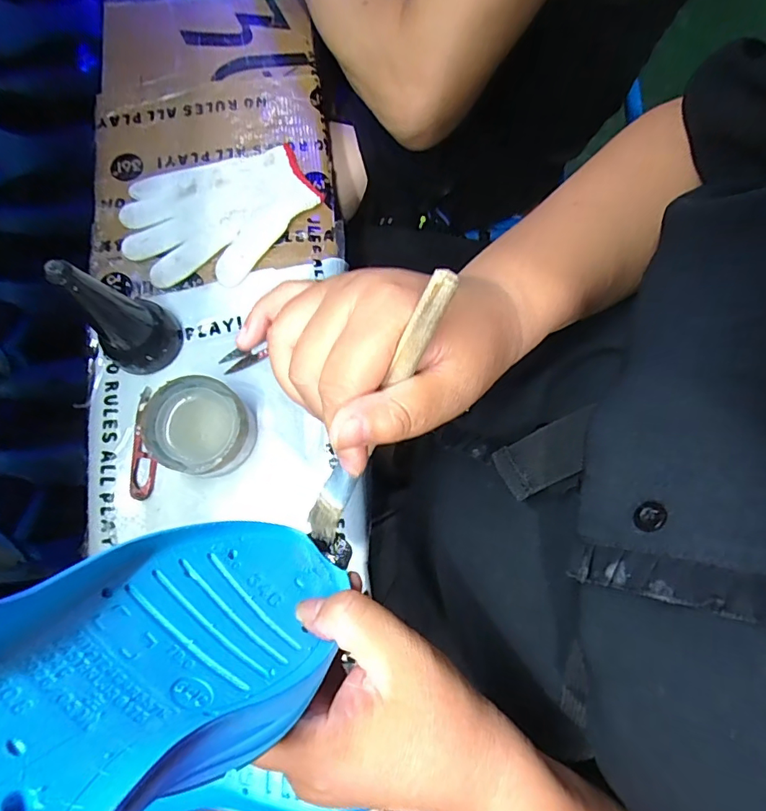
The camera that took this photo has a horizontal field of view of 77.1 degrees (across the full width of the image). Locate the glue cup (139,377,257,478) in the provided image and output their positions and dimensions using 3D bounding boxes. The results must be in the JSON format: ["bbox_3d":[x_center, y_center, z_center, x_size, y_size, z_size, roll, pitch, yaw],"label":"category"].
[{"bbox_3d":[-0.160,0.020,0.427,0.086,0.050,0.079,0,78,-1],"label":"glue cup"}]

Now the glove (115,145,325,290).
[{"bbox_3d":[-0.169,-0.196,0.503,0.196,0.011,0.140,-15,79,-4],"label":"glove"}]

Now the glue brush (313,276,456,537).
[{"bbox_3d":[-0.006,0.012,0.216,0.016,0.160,0.007,33,37,9],"label":"glue brush"}]

